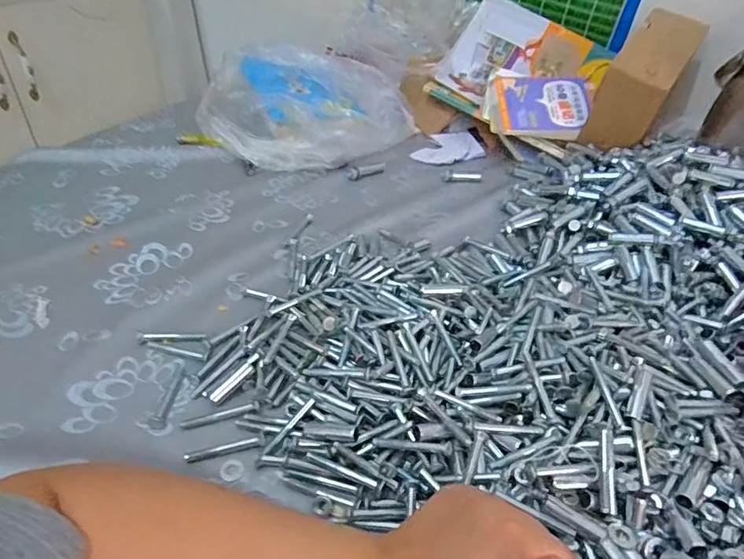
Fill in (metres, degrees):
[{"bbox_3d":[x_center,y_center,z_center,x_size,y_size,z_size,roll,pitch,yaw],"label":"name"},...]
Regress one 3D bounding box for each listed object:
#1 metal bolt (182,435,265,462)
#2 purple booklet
[{"bbox_3d":[-0.104,0.119,0.363,0.054,0.006,0.009,-12,45,-16],"label":"metal bolt"},{"bbox_3d":[0.226,-0.237,0.694,0.127,0.015,0.102,4,68,1],"label":"purple booklet"}]

